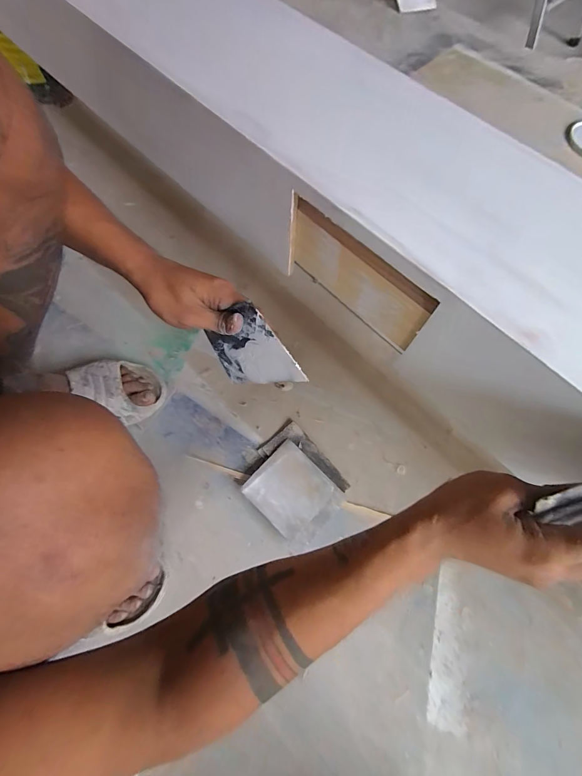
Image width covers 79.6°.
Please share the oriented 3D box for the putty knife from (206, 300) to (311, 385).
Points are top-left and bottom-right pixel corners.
[{"bbox_3d":[-0.051,-0.045,0.405,0.004,0.139,0.096,-43,115,-32],"label":"putty knife"}]

